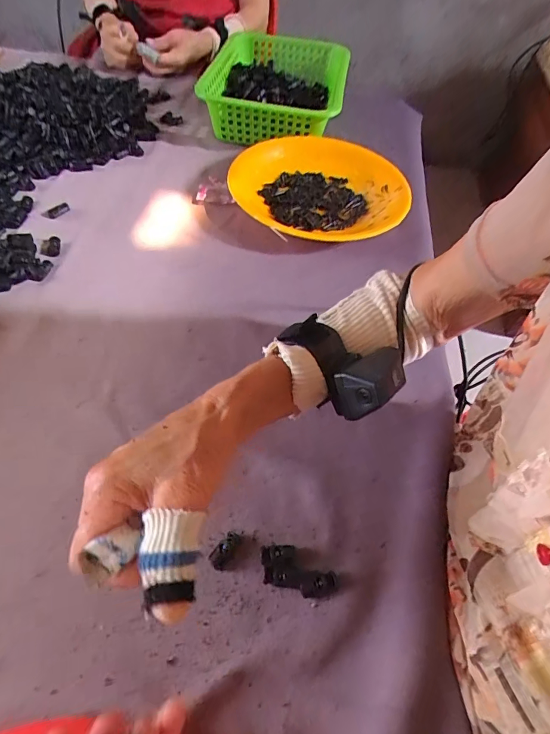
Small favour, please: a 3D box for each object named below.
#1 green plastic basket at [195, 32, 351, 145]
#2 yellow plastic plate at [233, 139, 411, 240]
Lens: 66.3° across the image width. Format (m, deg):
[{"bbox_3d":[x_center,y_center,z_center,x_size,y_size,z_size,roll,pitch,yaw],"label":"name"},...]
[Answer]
[{"bbox_3d":[0.009,-0.492,0.740,0.219,0.074,0.349,9,53,1],"label":"green plastic basket"},{"bbox_3d":[0.062,-0.251,0.598,0.236,0.042,0.248,3,53,-4],"label":"yellow plastic plate"}]

